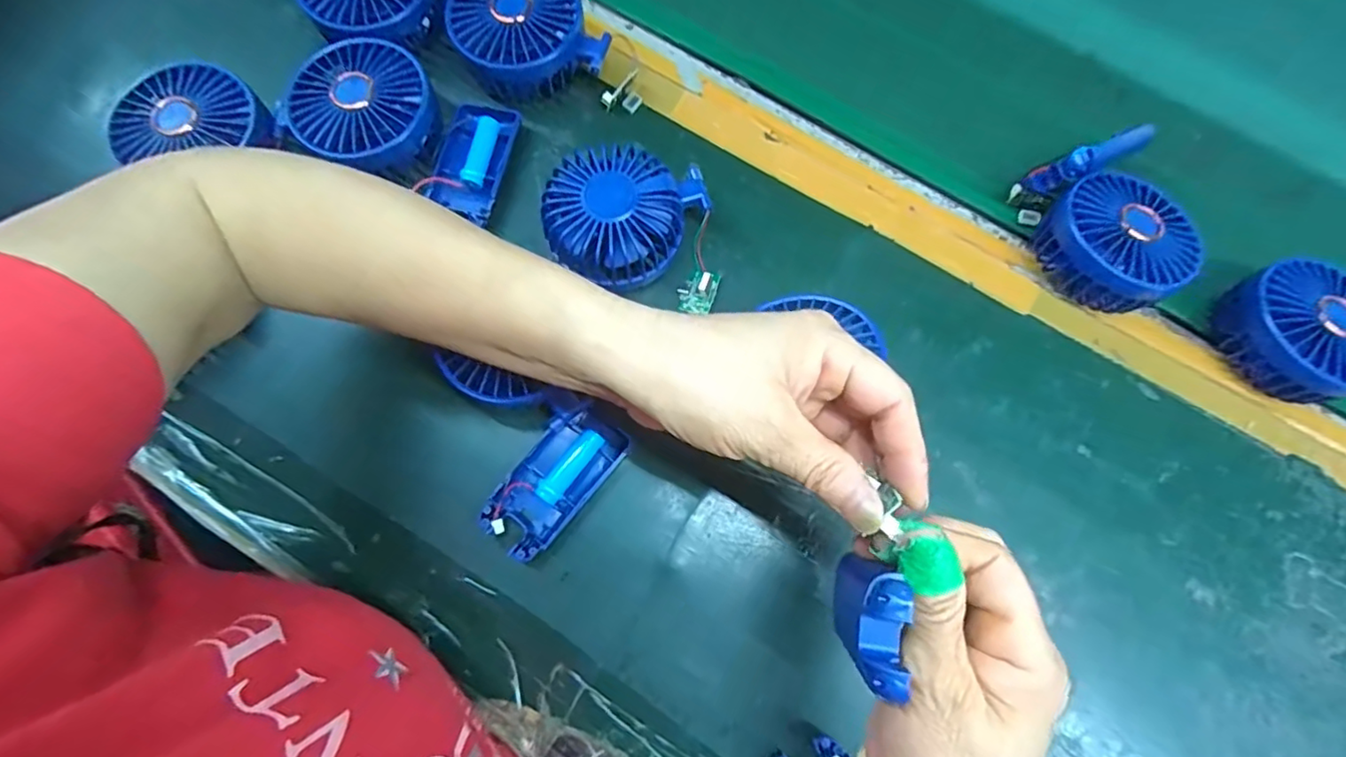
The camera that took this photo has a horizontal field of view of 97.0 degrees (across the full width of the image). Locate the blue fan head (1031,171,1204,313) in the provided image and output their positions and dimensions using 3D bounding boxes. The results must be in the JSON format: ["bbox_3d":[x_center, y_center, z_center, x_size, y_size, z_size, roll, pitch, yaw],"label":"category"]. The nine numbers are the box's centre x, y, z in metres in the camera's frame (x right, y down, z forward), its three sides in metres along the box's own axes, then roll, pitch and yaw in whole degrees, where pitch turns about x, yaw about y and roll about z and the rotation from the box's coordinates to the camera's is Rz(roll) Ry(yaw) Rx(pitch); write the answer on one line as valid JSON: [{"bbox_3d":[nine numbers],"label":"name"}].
[{"bbox_3d":[0.283,-0.086,0.384,0.085,0.042,0.085,0,76,0],"label":"blue fan head"}]

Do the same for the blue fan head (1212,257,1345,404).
[{"bbox_3d":[0.394,-0.029,0.374,0.085,0.039,0.084,0,76,0],"label":"blue fan head"}]

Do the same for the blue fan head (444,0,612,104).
[{"bbox_3d":[-0.099,-0.238,0.411,0.098,0.053,0.084,-16,77,-4],"label":"blue fan head"}]

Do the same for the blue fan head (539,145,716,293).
[{"bbox_3d":[-0.033,-0.097,0.371,0.087,0.042,0.084,0,76,0],"label":"blue fan head"}]

